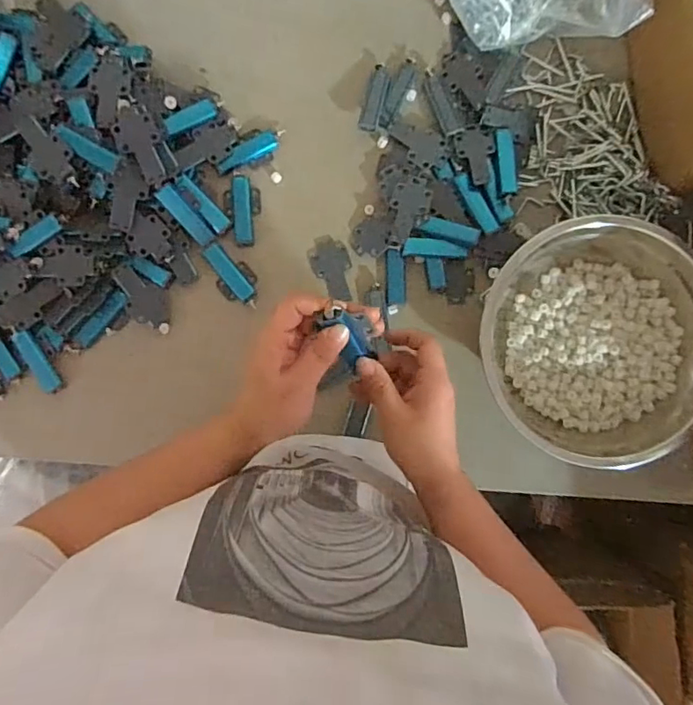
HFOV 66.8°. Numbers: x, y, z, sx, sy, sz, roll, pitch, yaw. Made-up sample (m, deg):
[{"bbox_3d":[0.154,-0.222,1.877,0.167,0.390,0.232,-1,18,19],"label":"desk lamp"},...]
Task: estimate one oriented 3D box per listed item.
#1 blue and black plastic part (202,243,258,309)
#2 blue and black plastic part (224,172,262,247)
[{"bbox_3d":[-0.131,-0.087,0.600,0.042,0.010,0.083,-45,89,0],"label":"blue and black plastic part"},{"bbox_3d":[-0.120,-0.164,0.603,0.042,0.008,0.081,-1,90,1],"label":"blue and black plastic part"}]

